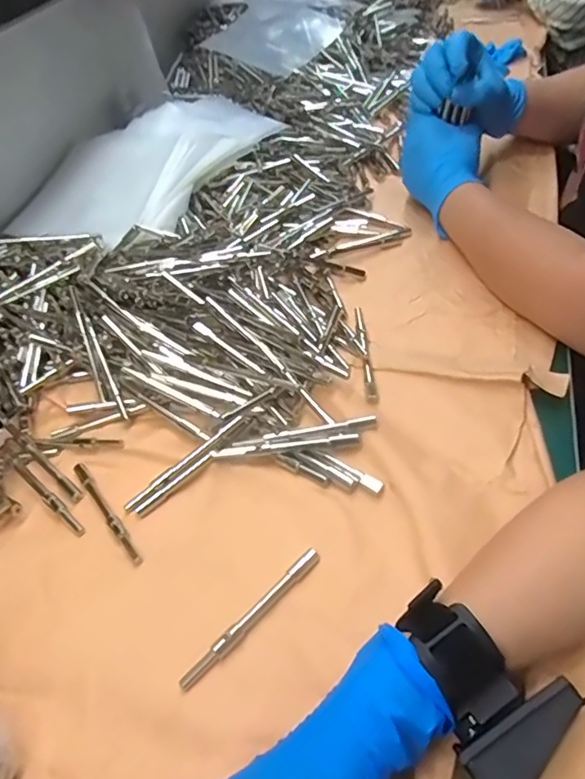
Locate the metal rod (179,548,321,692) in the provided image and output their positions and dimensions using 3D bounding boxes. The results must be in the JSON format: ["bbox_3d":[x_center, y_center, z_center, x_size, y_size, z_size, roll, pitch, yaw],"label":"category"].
[{"bbox_3d":[-0.024,0.140,0.347,0.011,0.005,0.112,31,60,34],"label":"metal rod"}]

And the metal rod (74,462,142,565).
[{"bbox_3d":[-0.142,0.090,0.420,0.008,0.011,0.113,-34,50,-20],"label":"metal rod"}]

